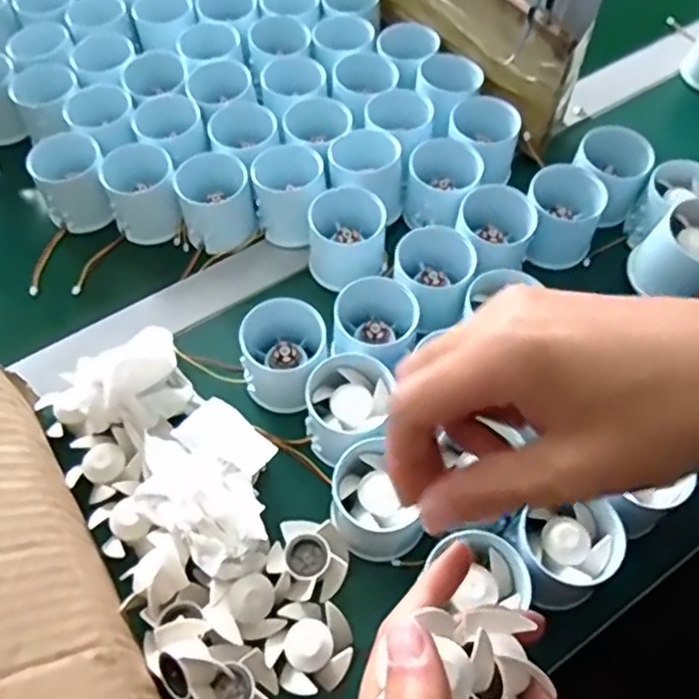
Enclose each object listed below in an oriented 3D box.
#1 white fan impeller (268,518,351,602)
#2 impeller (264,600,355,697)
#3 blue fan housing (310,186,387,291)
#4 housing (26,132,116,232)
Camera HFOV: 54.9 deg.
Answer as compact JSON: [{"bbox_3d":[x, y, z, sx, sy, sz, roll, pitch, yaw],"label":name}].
[{"bbox_3d":[-0.022,0.116,0.370,0.042,0.018,0.043,0,58,1],"label":"white fan impeller"},{"bbox_3d":[-0.021,0.152,0.346,0.043,0.011,0.043,0,58,1],"label":"impeller"},{"bbox_3d":[-0.002,-0.077,0.468,0.052,0.050,0.049,0,58,1],"label":"blue fan housing"},{"bbox_3d":[-0.206,-0.123,0.502,0.051,0.047,0.053,-21,60,-11],"label":"housing"}]

